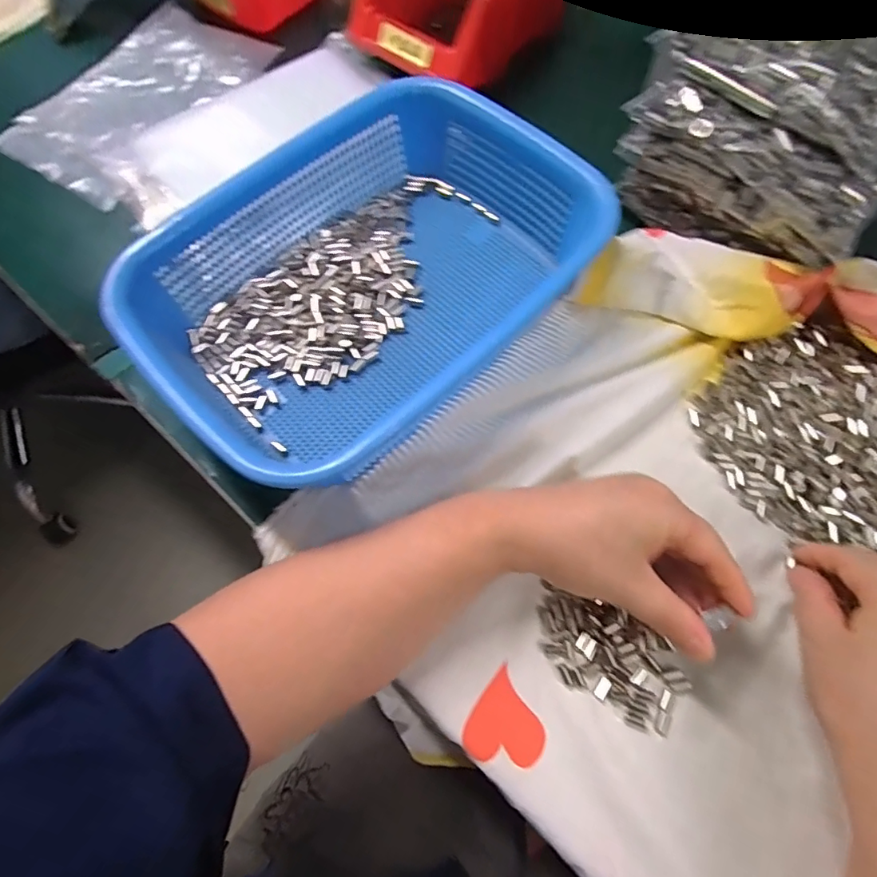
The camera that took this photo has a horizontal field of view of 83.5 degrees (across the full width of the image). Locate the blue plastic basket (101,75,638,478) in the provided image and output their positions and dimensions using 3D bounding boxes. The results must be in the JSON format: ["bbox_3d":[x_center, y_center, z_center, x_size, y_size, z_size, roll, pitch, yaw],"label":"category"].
[{"bbox_3d":[-0.040,-0.111,0.326,0.204,0.070,0.299,41,77,14],"label":"blue plastic basket"}]

